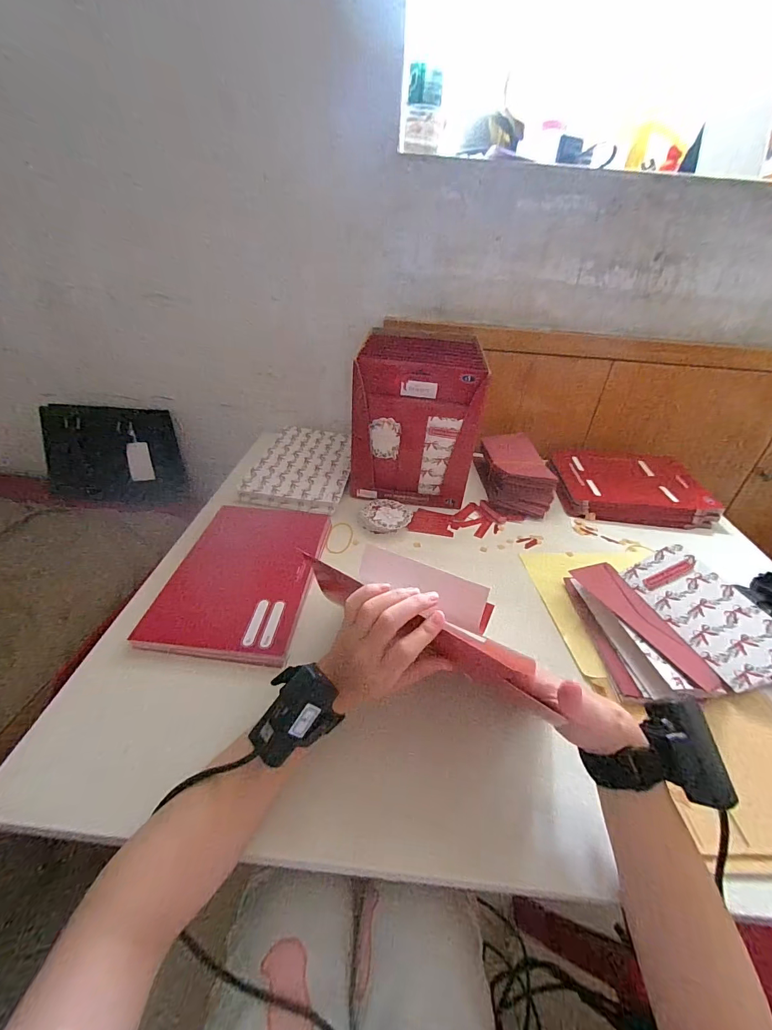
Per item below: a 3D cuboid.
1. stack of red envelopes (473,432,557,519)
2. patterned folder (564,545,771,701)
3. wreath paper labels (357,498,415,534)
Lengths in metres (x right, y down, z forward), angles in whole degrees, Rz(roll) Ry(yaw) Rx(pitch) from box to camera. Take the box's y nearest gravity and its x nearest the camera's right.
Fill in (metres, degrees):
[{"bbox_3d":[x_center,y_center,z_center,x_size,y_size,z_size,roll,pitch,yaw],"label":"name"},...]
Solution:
[{"bbox_3d":[0.242,-0.083,0.767,0.109,0.073,0.200,0,34,-5],"label":"stack of red envelopes"},{"bbox_3d":[0.342,0.125,0.480,0.177,0.070,0.180,-2,35,-8],"label":"patterned folder"},{"bbox_3d":[-0.001,0.003,0.656,0.087,0.025,0.075,7,34,4],"label":"wreath paper labels"}]

